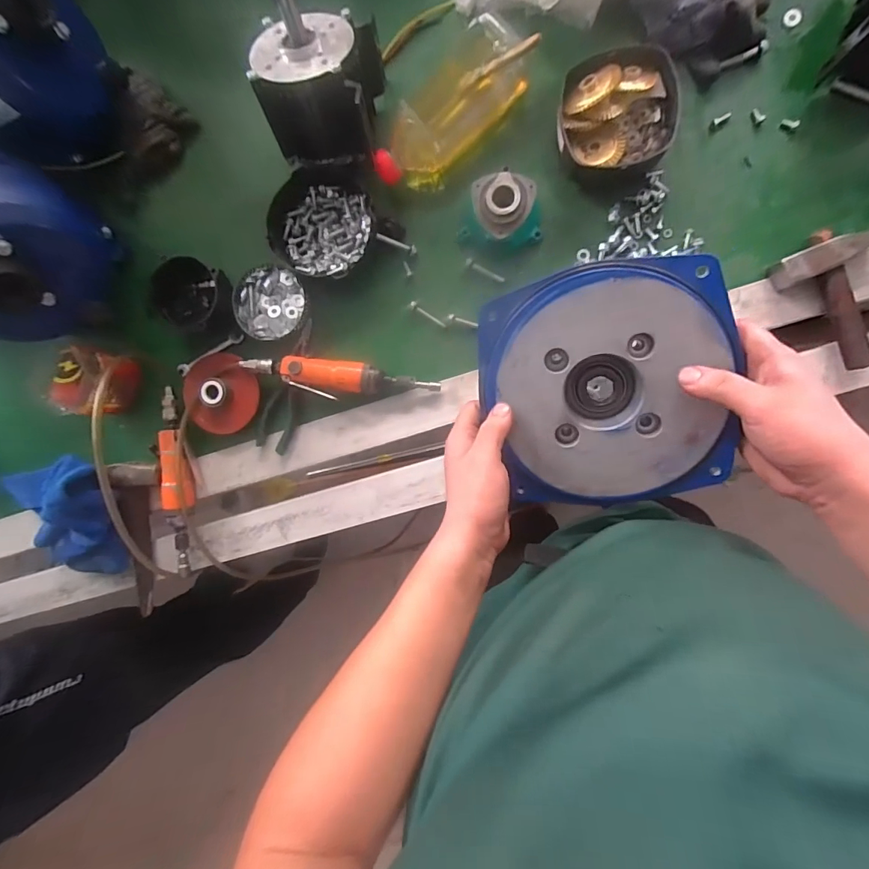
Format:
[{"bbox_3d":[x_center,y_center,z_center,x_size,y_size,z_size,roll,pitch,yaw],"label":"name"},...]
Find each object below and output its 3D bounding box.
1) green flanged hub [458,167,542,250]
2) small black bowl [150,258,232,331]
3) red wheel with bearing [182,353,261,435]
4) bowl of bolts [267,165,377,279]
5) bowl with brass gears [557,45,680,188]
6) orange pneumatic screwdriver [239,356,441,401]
[{"bbox_3d":[0.083,-0.285,0.573,0.106,0.059,0.085,-9,92,7],"label":"green flanged hub"},{"bbox_3d":[-0.330,-0.188,0.603,0.083,0.059,0.087,0,93,7],"label":"small black bowl"},{"bbox_3d":[-0.304,-0.061,0.622,0.105,0.036,0.105,0,93,7],"label":"red wheel with bearing"},{"bbox_3d":[-0.144,-0.279,0.582,0.133,0.045,0.134,0,93,7],"label":"bowl of bolts"},{"bbox_3d":[0.220,-0.386,0.536,0.131,0.049,0.139,0,93,7],"label":"bowl with brass gears"},{"bbox_3d":[-0.128,-0.076,0.600,0.261,0.034,0.050,6,94,7],"label":"orange pneumatic screwdriver"}]

